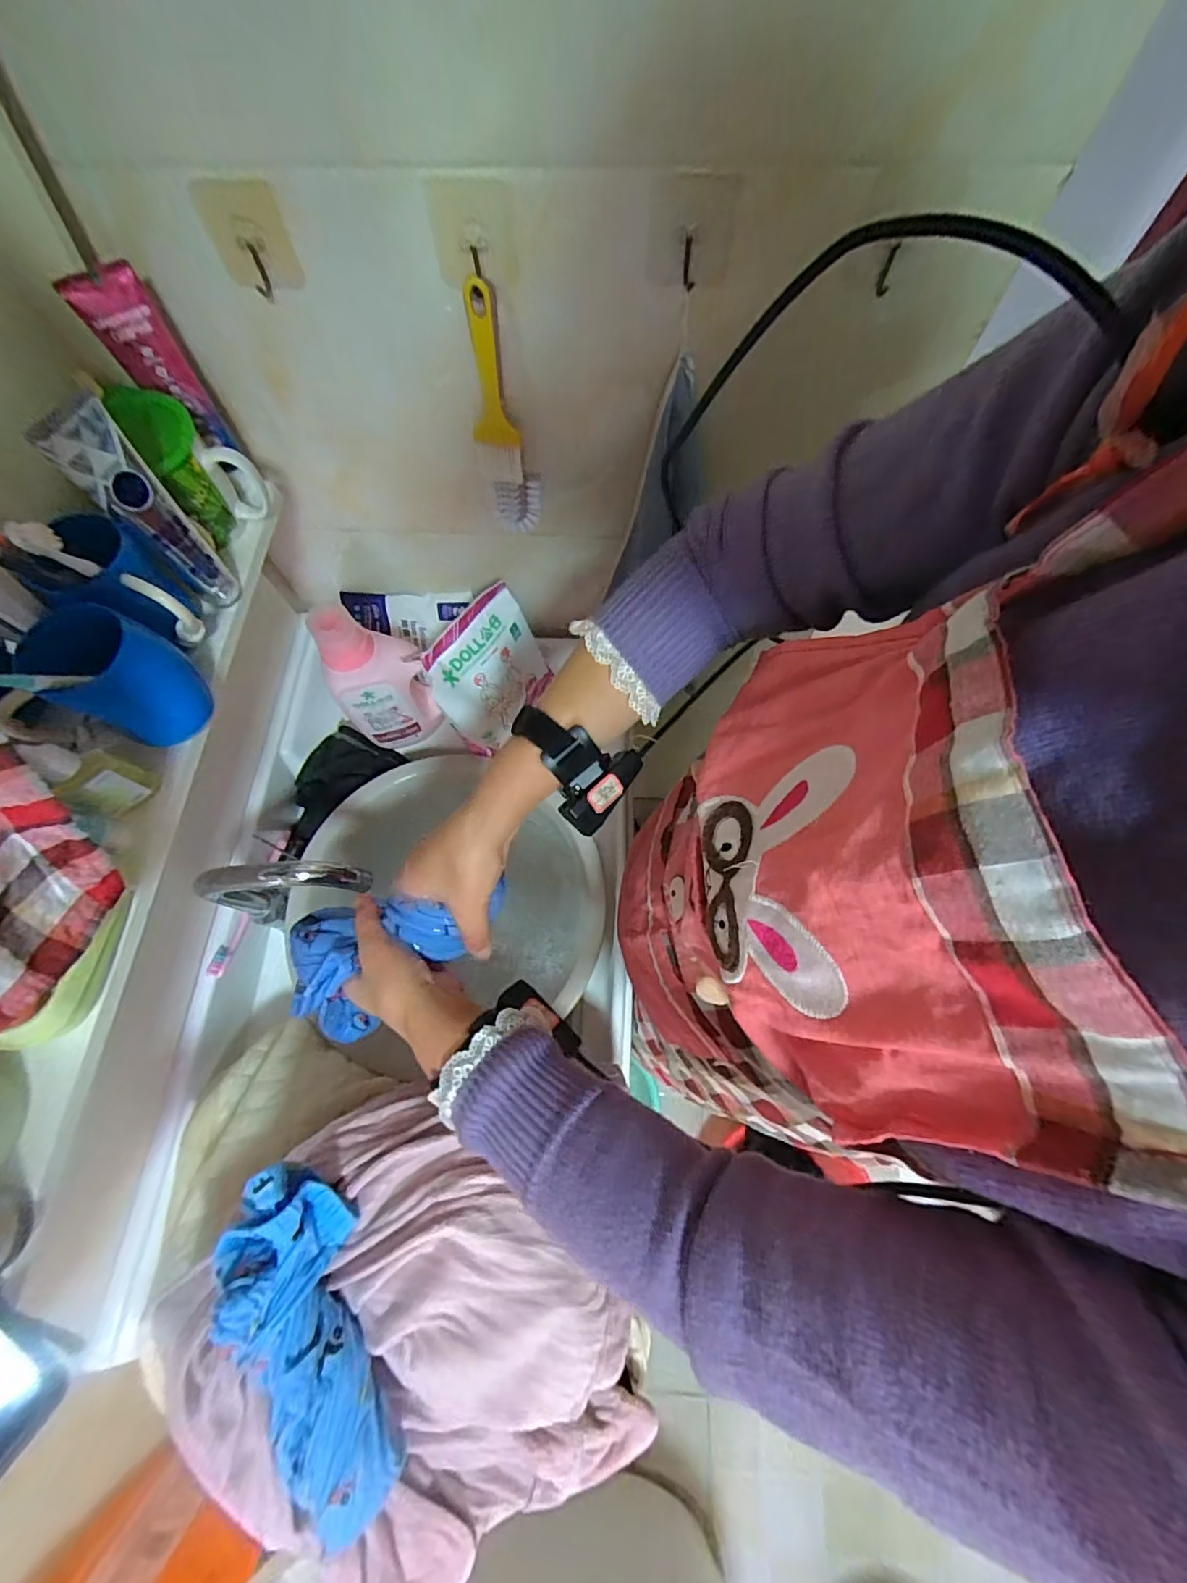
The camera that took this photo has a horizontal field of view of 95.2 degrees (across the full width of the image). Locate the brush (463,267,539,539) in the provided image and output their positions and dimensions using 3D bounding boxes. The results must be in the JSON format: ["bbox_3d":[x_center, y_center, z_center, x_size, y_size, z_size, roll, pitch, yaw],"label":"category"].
[{"bbox_3d":[-0.083,-0.327,0.486,0.053,0.201,0.037,1,69,2],"label":"brush"}]

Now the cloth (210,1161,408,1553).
[{"bbox_3d":[-0.181,0.342,0.334,0.077,0.059,0.201,-19,70,-6],"label":"cloth"}]

